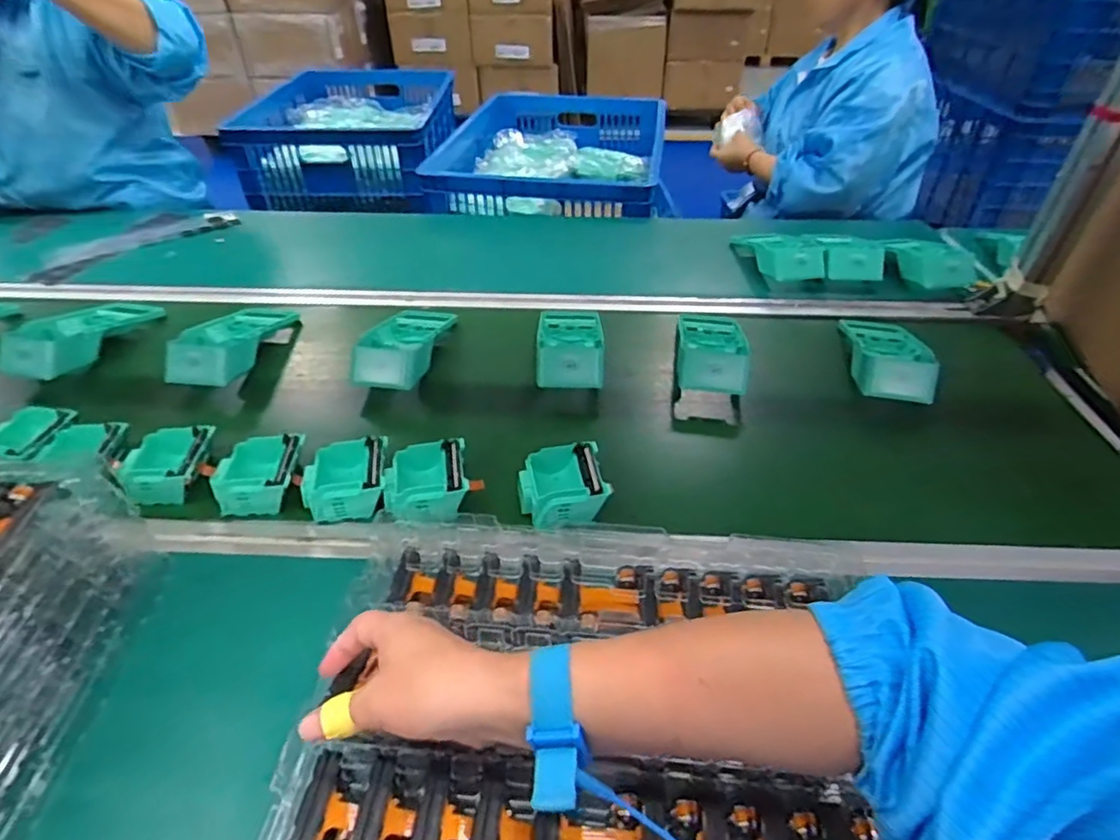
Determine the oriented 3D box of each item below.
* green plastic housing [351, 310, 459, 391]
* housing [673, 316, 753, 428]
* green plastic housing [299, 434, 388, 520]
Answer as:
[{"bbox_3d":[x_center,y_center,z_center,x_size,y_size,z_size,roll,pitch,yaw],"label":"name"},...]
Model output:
[{"bbox_3d":[-0.205,-0.100,0.782,0.102,0.057,0.183,5,42,6],"label":"green plastic housing"},{"bbox_3d":[0.197,-0.088,0.789,0.086,0.065,0.217,6,42,8],"label":"housing"},{"bbox_3d":[-0.210,0.059,0.596,0.080,0.038,0.079,-7,42,-7],"label":"green plastic housing"}]

